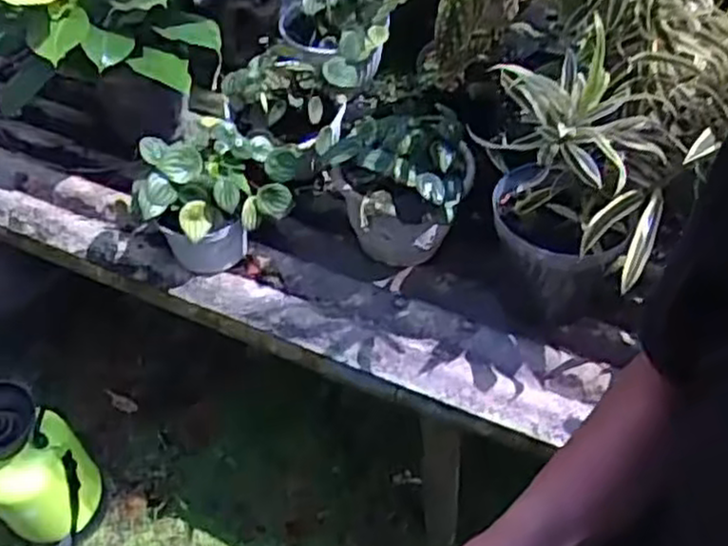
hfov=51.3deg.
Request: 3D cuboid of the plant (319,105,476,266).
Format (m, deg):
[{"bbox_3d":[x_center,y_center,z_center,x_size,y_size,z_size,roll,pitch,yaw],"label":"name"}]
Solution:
[{"bbox_3d":[0.049,-0.104,1.055,0.183,0.215,0.147,-2,52,-3],"label":"plant"}]

